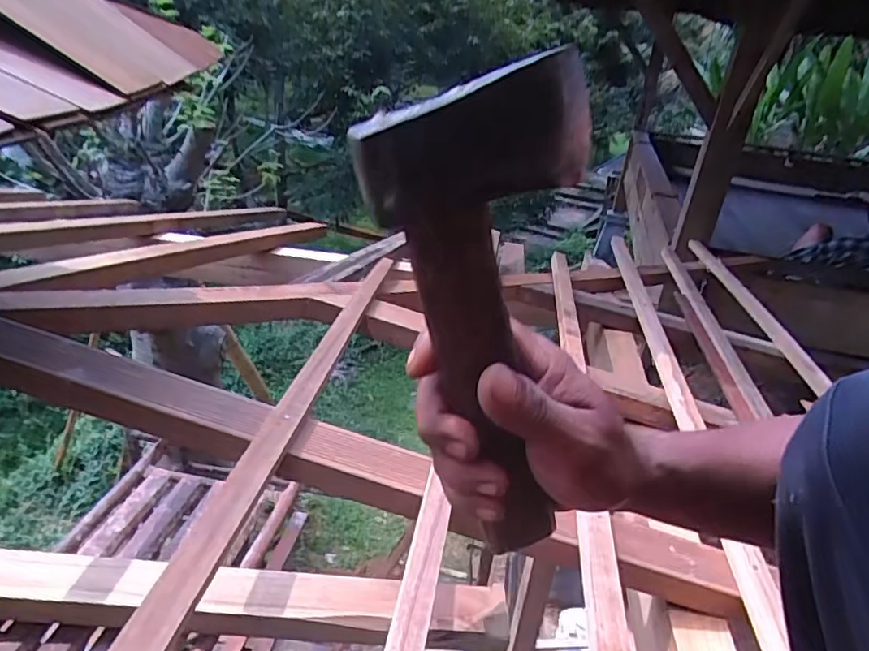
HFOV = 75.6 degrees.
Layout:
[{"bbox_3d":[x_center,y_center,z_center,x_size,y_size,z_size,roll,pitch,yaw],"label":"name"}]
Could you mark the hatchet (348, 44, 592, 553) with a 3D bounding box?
[{"bbox_3d":[0.027,0.012,0.251,0.092,0.231,0.031,-15,28,-19],"label":"hatchet"}]

